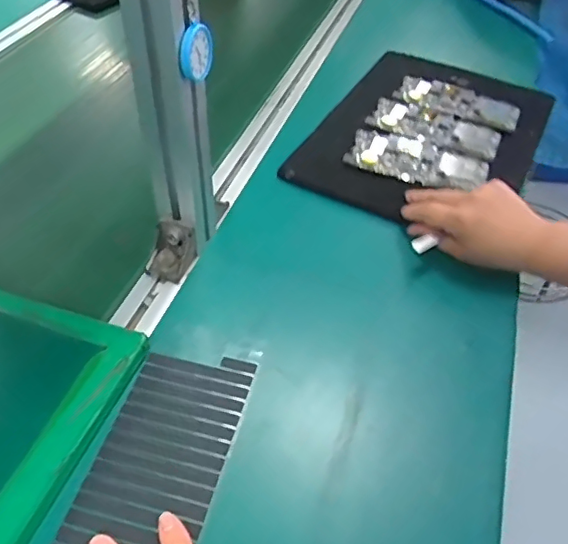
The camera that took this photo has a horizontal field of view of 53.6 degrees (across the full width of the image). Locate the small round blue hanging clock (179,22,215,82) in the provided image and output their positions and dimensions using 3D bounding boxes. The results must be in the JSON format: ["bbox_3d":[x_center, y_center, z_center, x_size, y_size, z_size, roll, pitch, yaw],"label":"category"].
[{"bbox_3d":[-0.064,-0.167,0.426,0.006,0.040,0.040,25,51,20],"label":"small round blue hanging clock"}]

